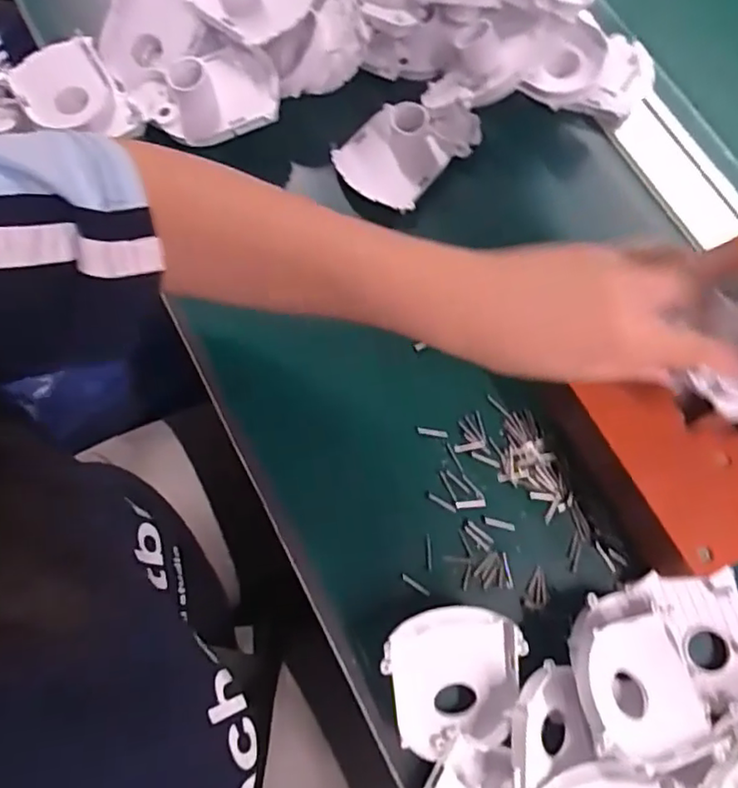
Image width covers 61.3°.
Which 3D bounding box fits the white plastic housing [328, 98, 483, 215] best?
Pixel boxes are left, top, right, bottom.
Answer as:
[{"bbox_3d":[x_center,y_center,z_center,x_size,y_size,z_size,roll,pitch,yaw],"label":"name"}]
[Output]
[{"bbox_3d":[0.026,-0.183,0.453,0.070,0.030,0.100,41,77,11],"label":"white plastic housing"}]

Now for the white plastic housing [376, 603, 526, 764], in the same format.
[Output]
[{"bbox_3d":[0.046,0.154,0.336,0.069,0.025,0.078,-10,103,-4],"label":"white plastic housing"}]

